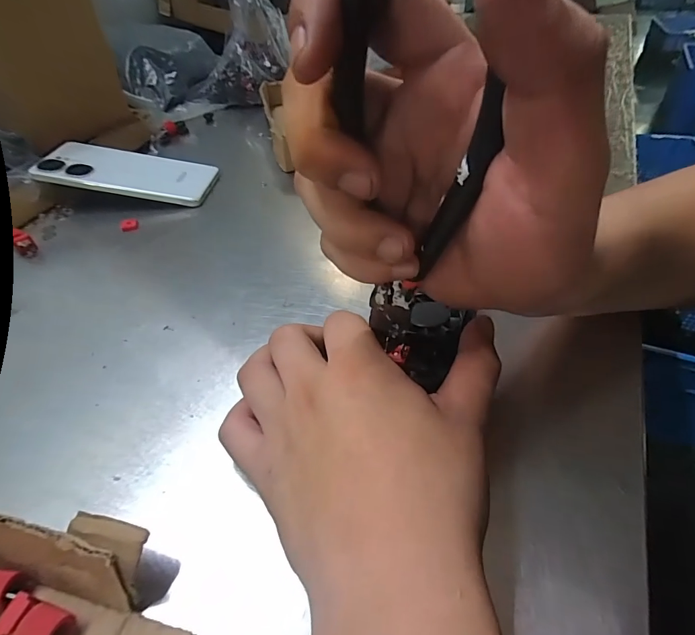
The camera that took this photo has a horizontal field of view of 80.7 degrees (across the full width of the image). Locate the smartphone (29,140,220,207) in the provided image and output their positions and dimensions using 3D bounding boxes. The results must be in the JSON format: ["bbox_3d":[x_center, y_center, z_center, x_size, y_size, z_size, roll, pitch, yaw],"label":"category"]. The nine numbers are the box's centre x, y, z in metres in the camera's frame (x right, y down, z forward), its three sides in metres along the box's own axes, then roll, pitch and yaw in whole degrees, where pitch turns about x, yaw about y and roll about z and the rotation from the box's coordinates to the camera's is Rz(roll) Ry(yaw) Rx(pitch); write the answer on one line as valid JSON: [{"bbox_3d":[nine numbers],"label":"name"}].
[{"bbox_3d":[-0.219,-0.149,0.415,0.162,0.009,0.074,8,47,-4],"label":"smartphone"}]

